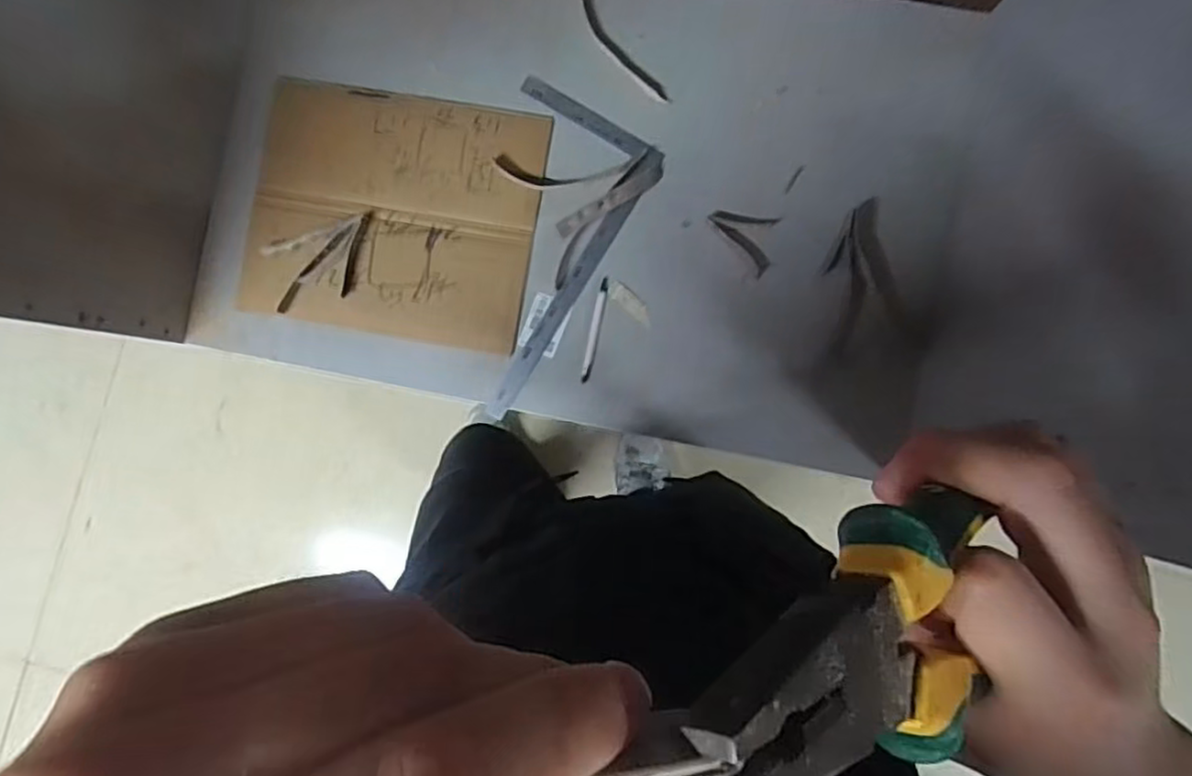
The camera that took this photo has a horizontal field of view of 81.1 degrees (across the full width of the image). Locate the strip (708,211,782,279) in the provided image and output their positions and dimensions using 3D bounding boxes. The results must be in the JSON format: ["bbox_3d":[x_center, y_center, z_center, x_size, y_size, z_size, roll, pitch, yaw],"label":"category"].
[{"bbox_3d":[0.148,-0.147,0.711,0.067,0.007,0.059,8,89,3],"label":"strip"}]

